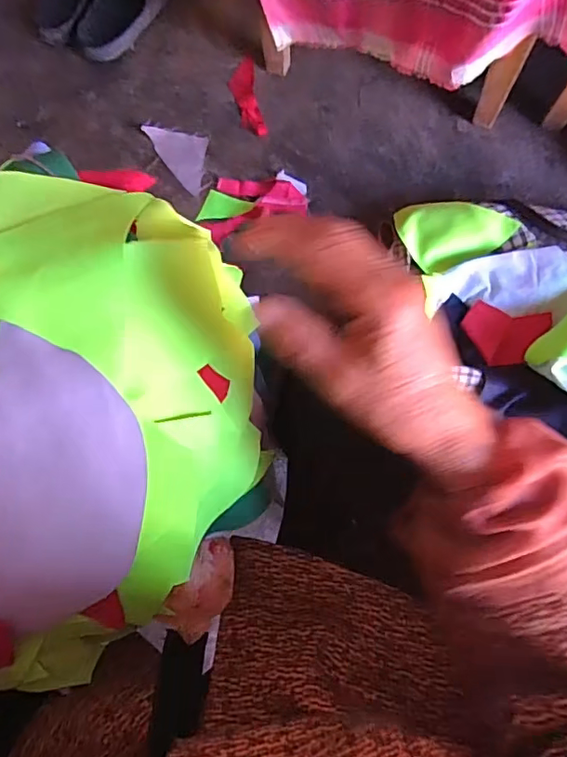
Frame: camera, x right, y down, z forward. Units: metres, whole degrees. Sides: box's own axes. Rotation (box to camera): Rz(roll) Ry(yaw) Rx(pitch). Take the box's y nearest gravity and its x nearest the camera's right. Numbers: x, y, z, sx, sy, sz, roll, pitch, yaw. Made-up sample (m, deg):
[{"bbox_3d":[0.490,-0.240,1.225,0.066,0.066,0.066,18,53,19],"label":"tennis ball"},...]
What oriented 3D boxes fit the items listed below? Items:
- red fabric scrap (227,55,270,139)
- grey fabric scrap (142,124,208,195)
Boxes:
[{"bbox_3d":[-0.063,-0.477,0.879,0.046,0.011,0.143,-12,82,4],"label":"red fabric scrap"},{"bbox_3d":[-0.165,-0.381,0.867,0.078,0.013,0.142,-40,81,0],"label":"grey fabric scrap"}]

